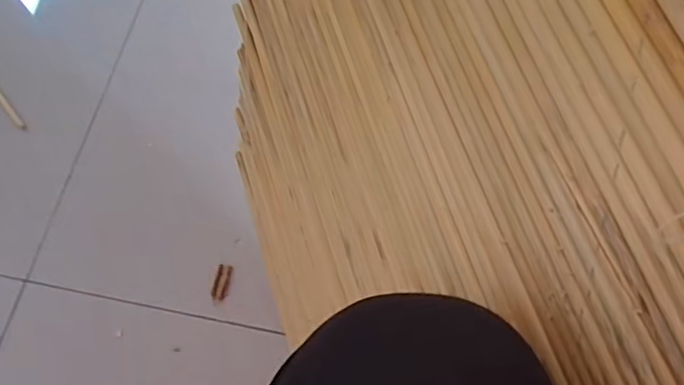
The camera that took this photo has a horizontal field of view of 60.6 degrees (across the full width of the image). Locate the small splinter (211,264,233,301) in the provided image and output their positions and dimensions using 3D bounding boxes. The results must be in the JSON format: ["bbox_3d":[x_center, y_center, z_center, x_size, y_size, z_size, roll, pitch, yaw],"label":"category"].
[{"bbox_3d":[-0.132,0.098,0.645,0.015,0.010,0.038,11,68,6],"label":"small splinter"}]

